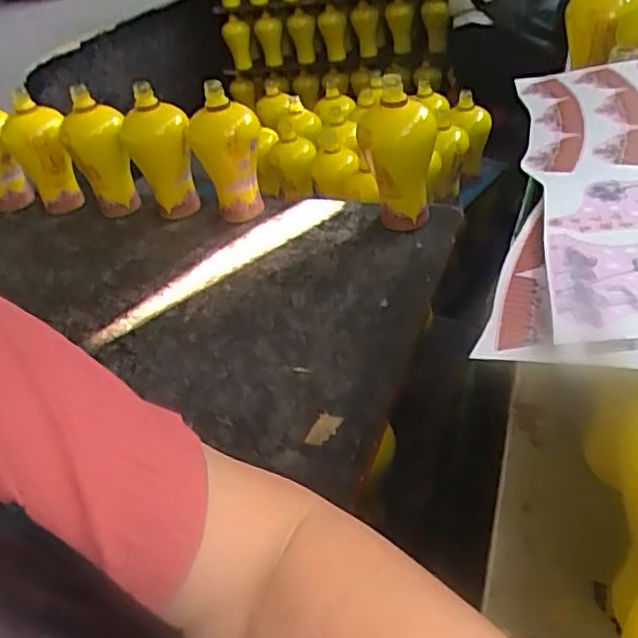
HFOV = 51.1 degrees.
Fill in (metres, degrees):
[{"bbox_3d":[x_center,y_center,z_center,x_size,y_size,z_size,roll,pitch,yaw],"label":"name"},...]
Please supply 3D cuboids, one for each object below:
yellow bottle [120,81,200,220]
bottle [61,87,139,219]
[{"bbox_3d":[-0.225,-0.225,0.951,0.087,0.202,0.077,-19,37,-10],"label":"yellow bottle"},{"bbox_3d":[-0.333,-0.252,1.012,0.086,0.196,0.078,-17,37,-8],"label":"bottle"}]

